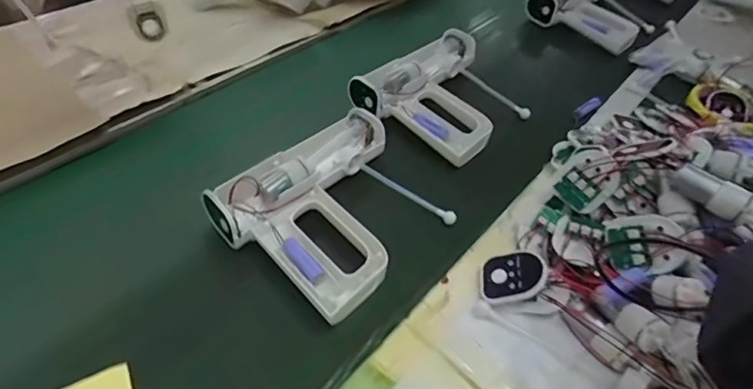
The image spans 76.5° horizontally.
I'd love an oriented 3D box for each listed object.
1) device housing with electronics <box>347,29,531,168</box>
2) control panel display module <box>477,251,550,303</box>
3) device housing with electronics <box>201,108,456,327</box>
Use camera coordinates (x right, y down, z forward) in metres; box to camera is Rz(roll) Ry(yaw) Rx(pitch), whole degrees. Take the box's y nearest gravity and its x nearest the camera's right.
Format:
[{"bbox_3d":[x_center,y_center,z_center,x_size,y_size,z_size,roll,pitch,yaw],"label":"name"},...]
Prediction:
[{"bbox_3d":[0.100,-0.145,0.643,0.197,0.045,0.229,30,49,25],"label":"device housing with electronics"},{"bbox_3d":[0.118,0.069,0.413,0.057,0.009,0.046,-17,44,23],"label":"control panel display module"},{"bbox_3d":[-0.040,-0.003,0.483,0.182,0.040,0.217,27,48,23],"label":"device housing with electronics"}]

